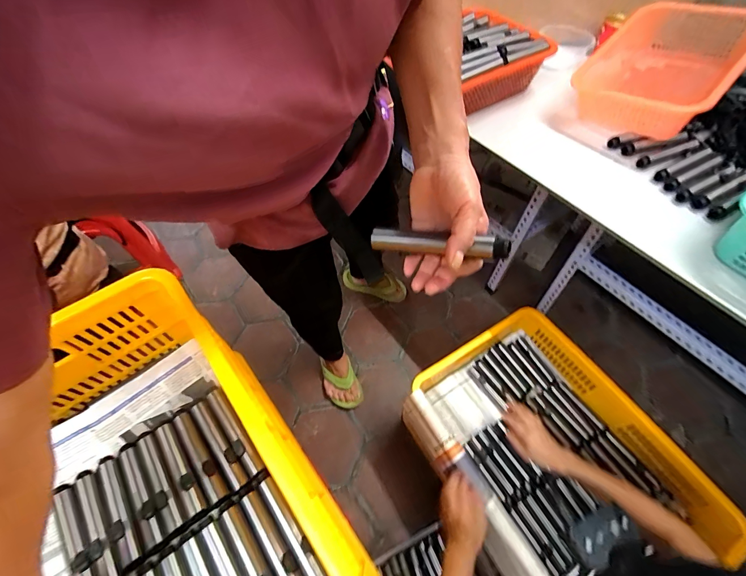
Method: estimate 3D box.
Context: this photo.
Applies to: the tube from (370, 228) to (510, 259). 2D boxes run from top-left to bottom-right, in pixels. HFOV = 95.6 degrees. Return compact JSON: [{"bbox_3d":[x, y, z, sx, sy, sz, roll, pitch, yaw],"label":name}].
[{"bbox_3d":[0.064,-0.046,0.354,0.152,0.023,0.016,10,55,35],"label":"tube"}]

